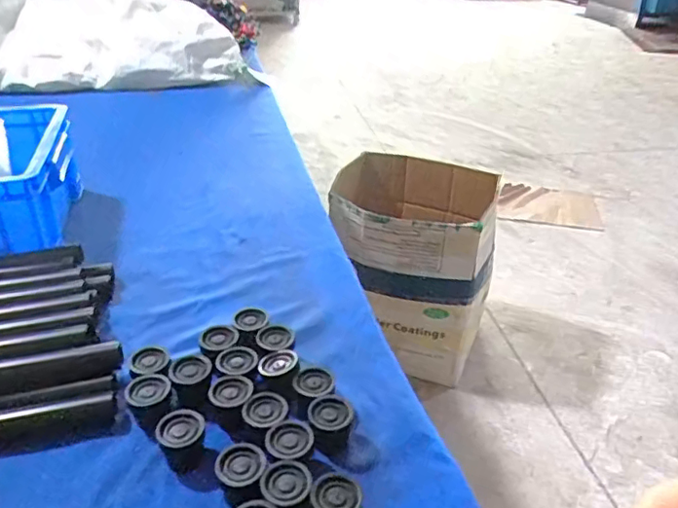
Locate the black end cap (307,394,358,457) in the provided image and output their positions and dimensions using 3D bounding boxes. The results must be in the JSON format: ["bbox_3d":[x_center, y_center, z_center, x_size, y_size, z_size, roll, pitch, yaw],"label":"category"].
[{"bbox_3d":[-0.007,0.135,0.447,0.033,0.033,0.039,13,35,15],"label":"black end cap"}]

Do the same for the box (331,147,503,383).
[{"bbox_3d":[0.175,0.033,1.442,0.374,0.486,0.308,4,32,5],"label":"box"}]

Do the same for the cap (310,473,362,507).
[{"bbox_3d":[-0.002,0.176,0.388,0.034,0.033,0.033,2,34,-1],"label":"cap"}]

